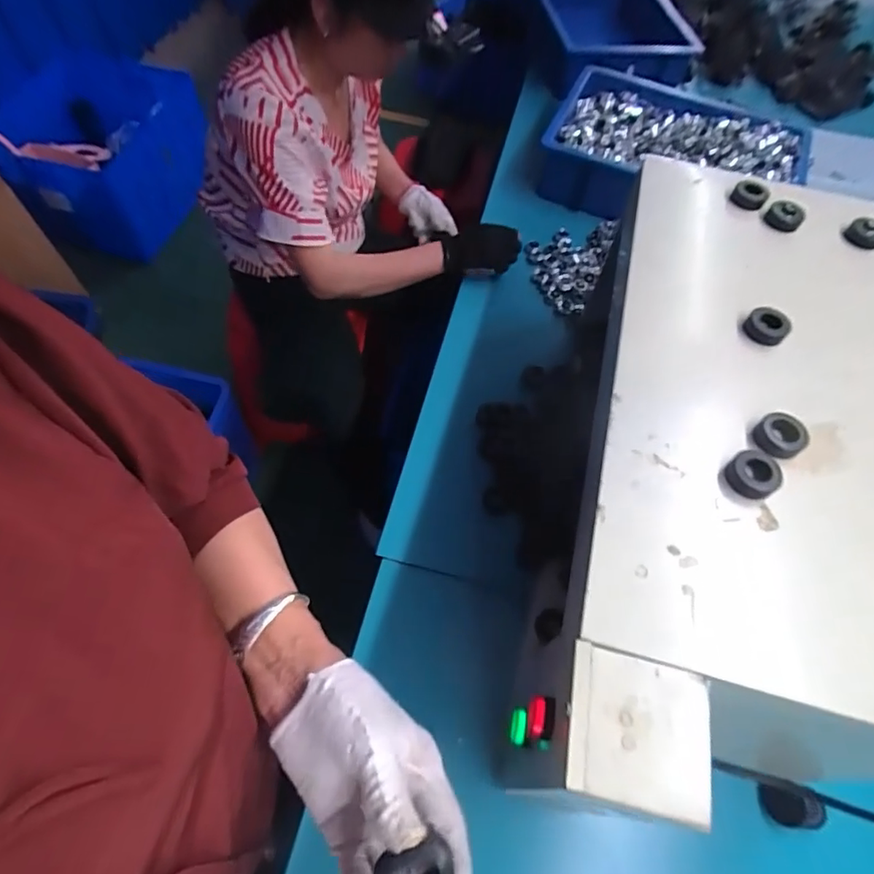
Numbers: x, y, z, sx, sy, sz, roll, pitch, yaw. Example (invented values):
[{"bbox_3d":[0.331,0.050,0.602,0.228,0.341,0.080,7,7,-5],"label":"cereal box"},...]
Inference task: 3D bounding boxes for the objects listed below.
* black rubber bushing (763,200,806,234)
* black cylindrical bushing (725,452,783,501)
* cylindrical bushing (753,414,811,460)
[{"bbox_3d":[0.389,-0.246,0.608,0.035,0.020,0.037,2,59,-3],"label":"black rubber bushing"},{"bbox_3d":[0.248,0.031,0.426,0.036,0.020,0.036,2,59,-3],"label":"black cylindrical bushing"},{"bbox_3d":[0.283,-0.001,0.448,0.037,0.018,0.037,2,59,-3],"label":"cylindrical bushing"}]

